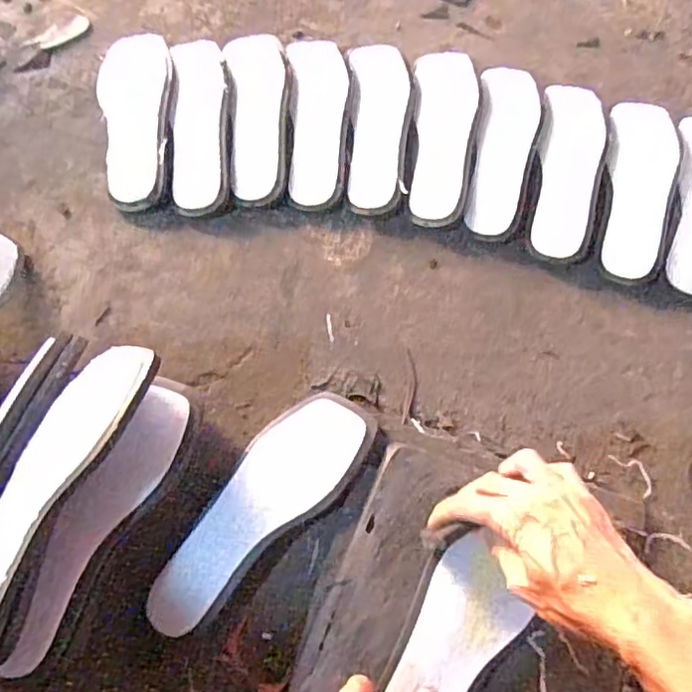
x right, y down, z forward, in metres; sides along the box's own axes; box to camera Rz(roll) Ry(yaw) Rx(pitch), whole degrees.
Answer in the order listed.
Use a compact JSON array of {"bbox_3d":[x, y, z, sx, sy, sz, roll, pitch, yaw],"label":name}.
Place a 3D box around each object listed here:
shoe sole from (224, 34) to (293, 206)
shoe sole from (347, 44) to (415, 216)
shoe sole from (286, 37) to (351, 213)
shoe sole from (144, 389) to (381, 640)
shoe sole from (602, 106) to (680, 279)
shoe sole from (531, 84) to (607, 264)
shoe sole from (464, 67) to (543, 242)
[{"bbox_3d":[-0.102,-0.281,0.731,0.076,0.027,0.241,-6,69,-2],"label":"shoe sole"},{"bbox_3d":[0.042,-0.269,0.731,0.073,0.026,0.246,1,69,0],"label":"shoe sole"},{"bbox_3d":[-0.032,-0.274,0.724,0.072,0.023,0.238,-2,69,-1],"label":"shoe sole"},{"bbox_3d":[-0.081,0.145,0.560,0.252,0.033,0.092,-41,74,-14],"label":"shoe sole"},{"bbox_3d":[0.339,-0.184,0.696,0.069,0.035,0.240,10,69,4],"label":"shoe sole"},{"bbox_3d":[0.262,-0.208,0.708,0.069,0.028,0.247,10,69,4],"label":"shoe sole"},{"bbox_3d":[0.188,-0.235,0.712,0.069,0.026,0.246,10,69,4],"label":"shoe sole"}]

